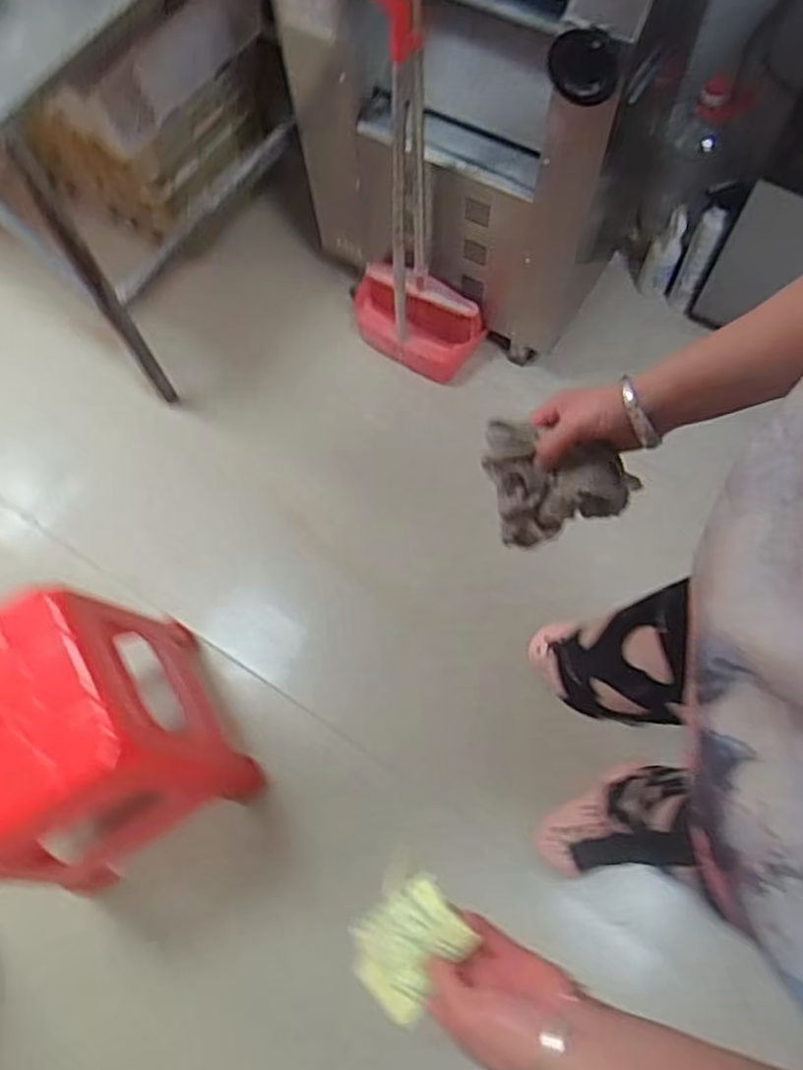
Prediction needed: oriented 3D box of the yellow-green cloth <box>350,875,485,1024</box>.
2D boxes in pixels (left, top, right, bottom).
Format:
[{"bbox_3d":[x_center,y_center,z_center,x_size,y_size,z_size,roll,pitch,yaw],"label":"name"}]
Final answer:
[{"bbox_3d":[0.006,0.291,0.524,0.063,0.025,0.101,37,104,23],"label":"yellow-green cloth"}]

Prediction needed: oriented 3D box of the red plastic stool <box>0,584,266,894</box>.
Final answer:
[{"bbox_3d":[-0.479,0.320,1.113,0.330,0.453,0.316,-29,71,-8],"label":"red plastic stool"}]

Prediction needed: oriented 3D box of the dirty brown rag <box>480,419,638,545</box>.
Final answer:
[{"bbox_3d":[0.130,-0.053,0.617,0.115,0.064,0.096,-16,69,-3],"label":"dirty brown rag"}]

